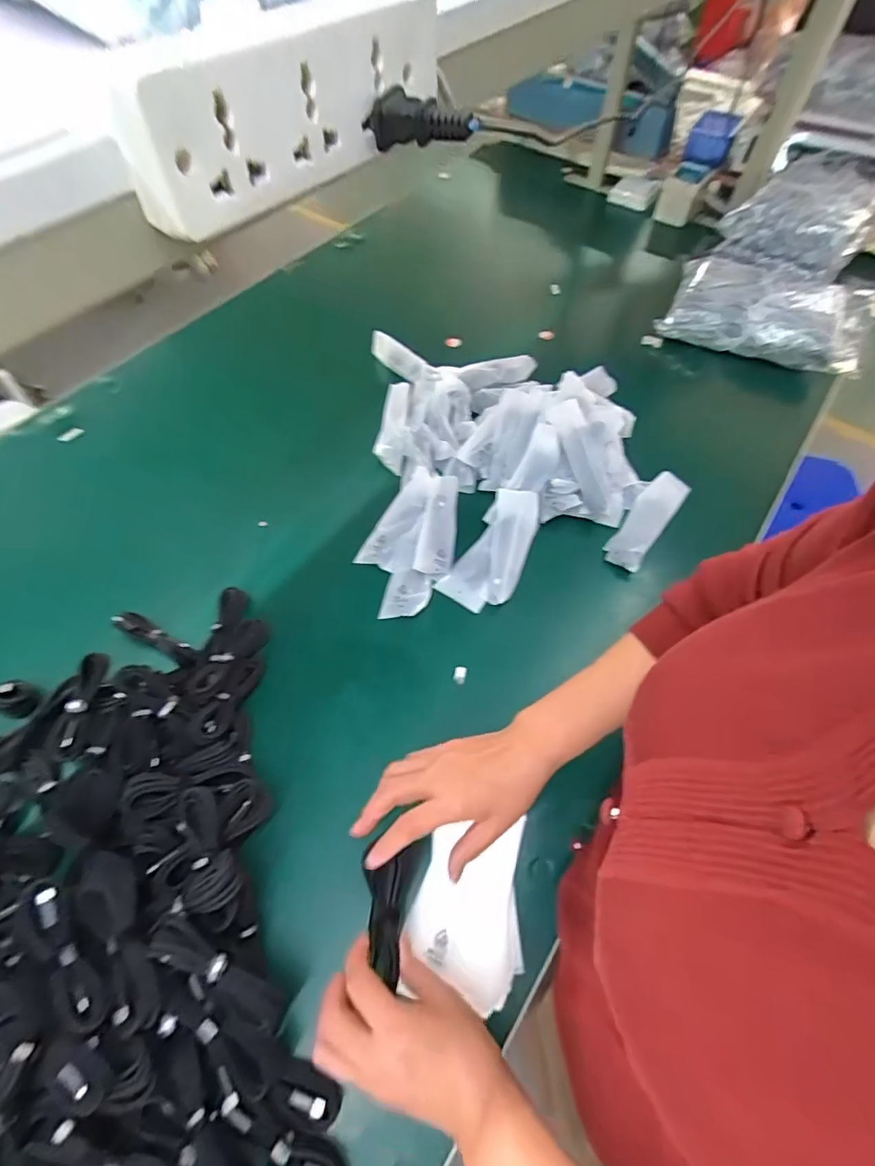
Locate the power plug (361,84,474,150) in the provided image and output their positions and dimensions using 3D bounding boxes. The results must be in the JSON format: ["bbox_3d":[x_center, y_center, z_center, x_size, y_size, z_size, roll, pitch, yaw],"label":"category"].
[{"bbox_3d":[-0.008,-0.220,0.243,0.049,0.016,0.022,8,60,4],"label":"power plug"}]

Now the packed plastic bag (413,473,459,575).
[{"bbox_3d":[0.004,-0.079,0.669,0.045,0.015,0.155,8,60,3],"label":"packed plastic bag"}]

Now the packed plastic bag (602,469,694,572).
[{"bbox_3d":[0.279,-0.085,0.681,0.051,0.033,0.156,34,65,17],"label":"packed plastic bag"}]

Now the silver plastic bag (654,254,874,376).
[{"bbox_3d":[0.603,-0.506,0.931,0.353,0.065,0.241,17,61,9],"label":"silver plastic bag"}]

